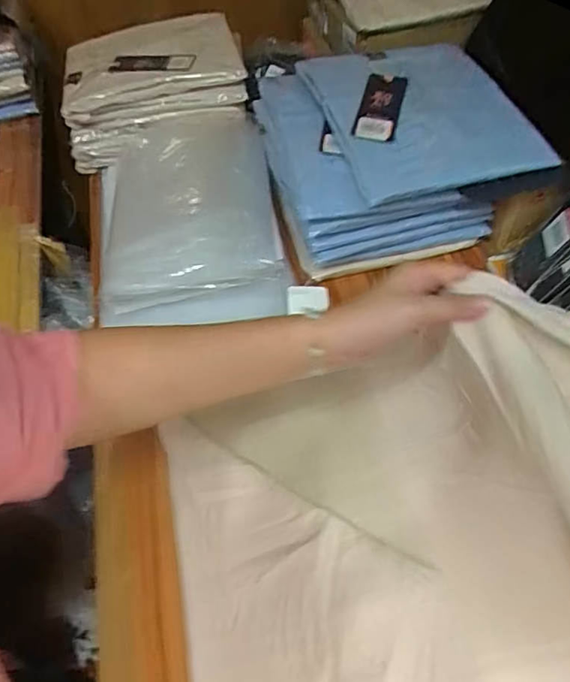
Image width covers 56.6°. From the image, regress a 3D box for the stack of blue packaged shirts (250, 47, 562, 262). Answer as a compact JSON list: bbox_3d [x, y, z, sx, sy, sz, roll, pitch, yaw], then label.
[{"bbox_3d":[0.120,-0.234,0.636,0.262,0.124,0.263,-12,53,-4],"label":"stack of blue packaged shirts"}]

